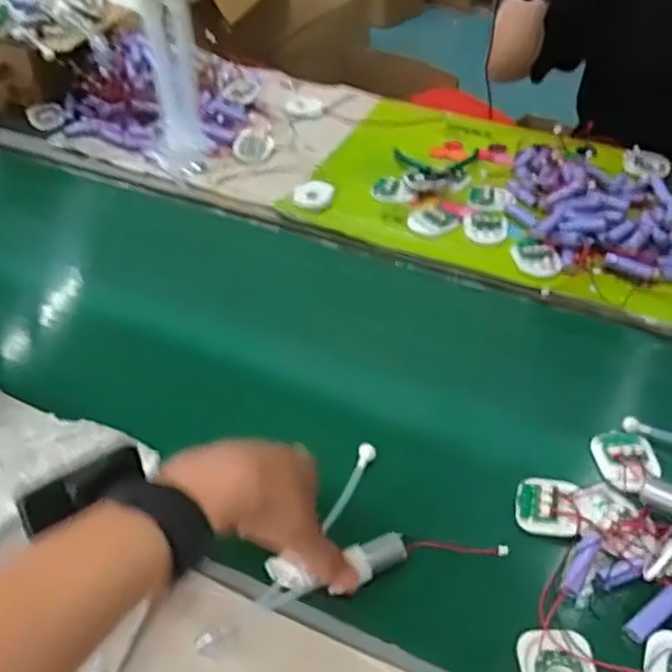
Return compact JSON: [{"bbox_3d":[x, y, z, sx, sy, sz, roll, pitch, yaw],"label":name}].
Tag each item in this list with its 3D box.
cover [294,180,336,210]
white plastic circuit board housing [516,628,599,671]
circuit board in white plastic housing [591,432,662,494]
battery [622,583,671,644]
[{"bbox_3d":[-0.028,-0.174,0.854,0.048,0.012,0.051,-1,46,1],"label":"cover"},{"bbox_3d":[0.149,0.225,0.459,0.050,0.005,0.057,-1,46,1],"label":"white plastic circuit board housing"},{"bbox_3d":[0.248,0.105,0.577,0.050,0.015,0.064,-4,46,-2],"label":"circuit board in white plastic housing"},{"bbox_3d":[0.223,0.194,0.481,0.050,0.014,0.014,-38,52,-8],"label":"battery"}]

